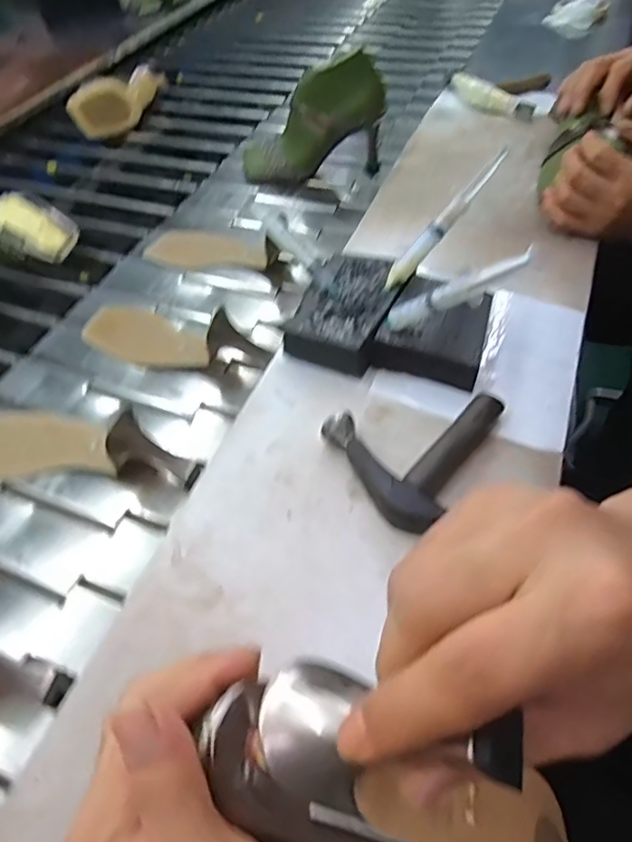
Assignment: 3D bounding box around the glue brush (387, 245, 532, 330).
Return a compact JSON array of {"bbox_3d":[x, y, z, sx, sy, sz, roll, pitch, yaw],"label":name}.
[{"bbox_3d":[0.101,-0.093,0.410,0.012,0.018,0.133,-51,18,-30],"label":"glue brush"}]

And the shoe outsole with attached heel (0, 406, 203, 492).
[{"bbox_3d":[-0.219,0.010,0.497,0.235,0.060,0.066,3,51,8],"label":"shoe outsole with attached heel"}]

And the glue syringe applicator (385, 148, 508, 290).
[{"bbox_3d":[0.112,-0.174,0.487,0.144,0.014,0.017,-48,56,9],"label":"glue syringe applicator"}]

